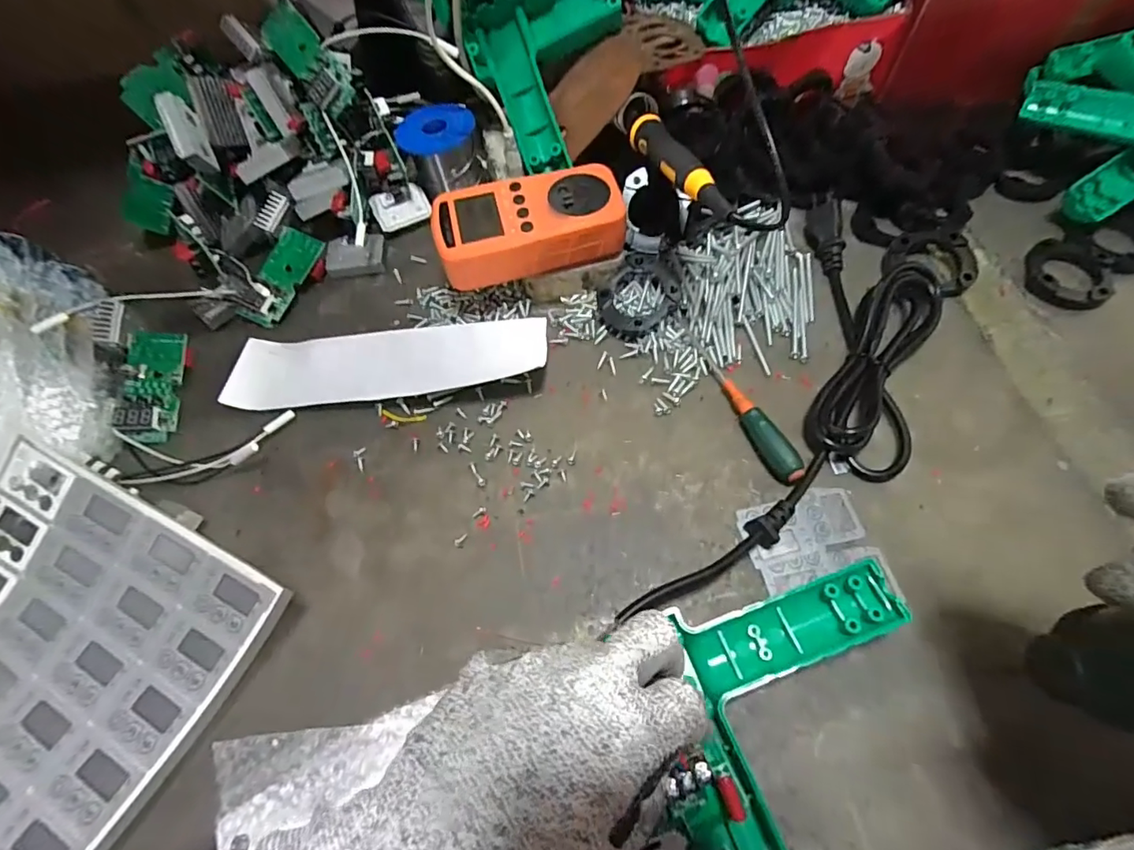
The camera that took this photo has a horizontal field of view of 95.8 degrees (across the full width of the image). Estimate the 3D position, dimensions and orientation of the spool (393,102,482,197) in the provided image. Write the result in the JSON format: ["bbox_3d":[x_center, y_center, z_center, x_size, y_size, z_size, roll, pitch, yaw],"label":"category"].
[{"bbox_3d":[-0.104,-0.229,0.429,0.060,0.044,0.060,-1,64,3],"label":"spool"}]

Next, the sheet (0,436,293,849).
[{"bbox_3d":[-0.288,0.155,0.246,0.165,0.023,0.261,30,73,9],"label":"sheet"}]

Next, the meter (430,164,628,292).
[{"bbox_3d":[-0.026,-0.138,0.353,0.125,0.037,0.063,-15,63,-4],"label":"meter"}]

